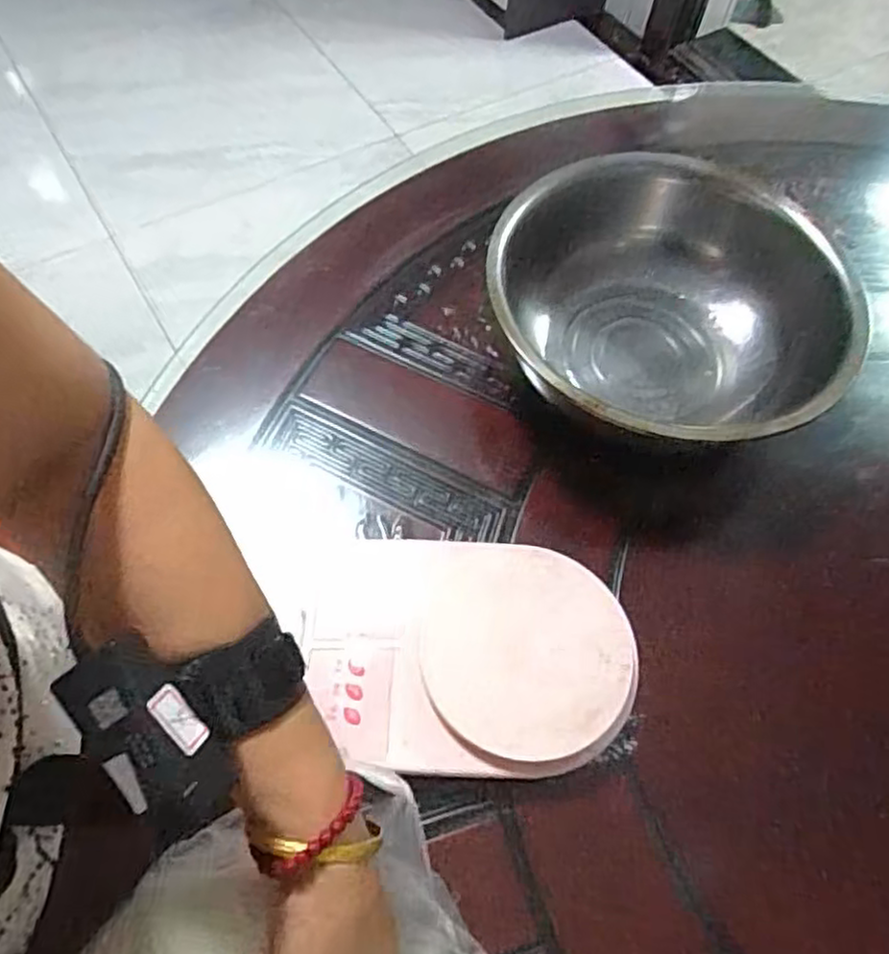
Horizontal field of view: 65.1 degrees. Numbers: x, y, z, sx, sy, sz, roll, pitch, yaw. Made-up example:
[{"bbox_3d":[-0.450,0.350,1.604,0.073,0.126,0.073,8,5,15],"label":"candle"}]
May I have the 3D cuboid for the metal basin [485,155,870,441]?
[{"bbox_3d":[0.171,-0.124,0.572,0.264,0.107,0.271,2,62,-3],"label":"metal basin"}]

